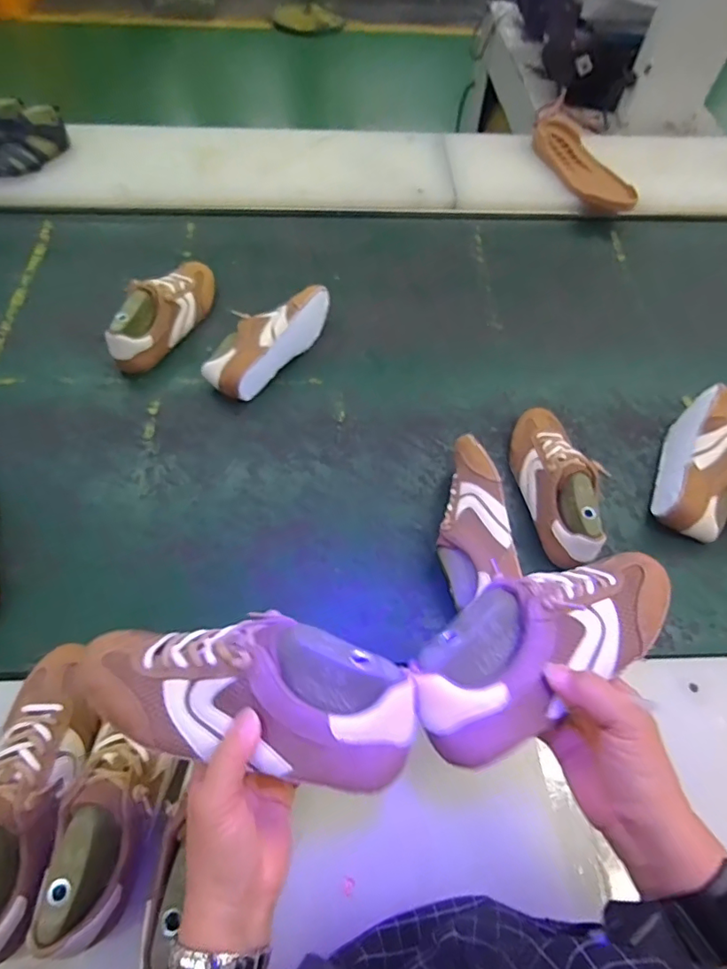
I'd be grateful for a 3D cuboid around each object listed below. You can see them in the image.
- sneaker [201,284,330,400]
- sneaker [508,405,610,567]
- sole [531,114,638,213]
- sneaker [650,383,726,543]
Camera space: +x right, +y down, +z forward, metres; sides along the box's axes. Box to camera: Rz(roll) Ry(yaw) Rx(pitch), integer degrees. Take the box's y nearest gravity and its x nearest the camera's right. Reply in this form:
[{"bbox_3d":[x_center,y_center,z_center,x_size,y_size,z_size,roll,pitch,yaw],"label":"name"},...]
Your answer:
[{"bbox_3d":[-0.142,-0.224,0.793,0.085,0.074,0.230,33,63,16],"label":"sneaker"},{"bbox_3d":[0.252,-0.014,0.683,0.075,0.079,0.235,-5,59,-5],"label":"sneaker"},{"bbox_3d":[0.427,-0.635,1.044,0.092,0.025,0.284,-25,66,7],"label":"sole"},{"bbox_3d":[0.458,-0.028,0.706,0.087,0.076,0.212,23,61,11],"label":"sneaker"}]

